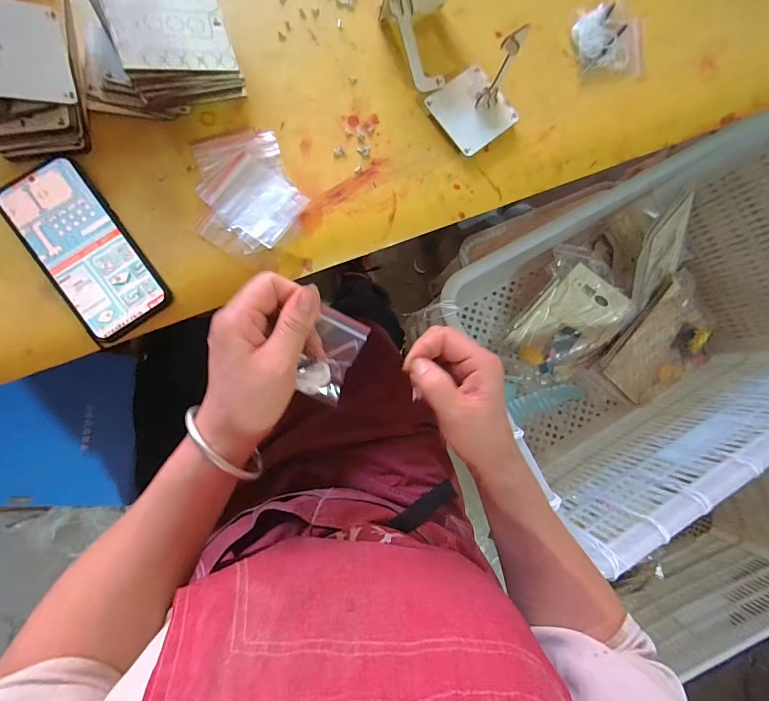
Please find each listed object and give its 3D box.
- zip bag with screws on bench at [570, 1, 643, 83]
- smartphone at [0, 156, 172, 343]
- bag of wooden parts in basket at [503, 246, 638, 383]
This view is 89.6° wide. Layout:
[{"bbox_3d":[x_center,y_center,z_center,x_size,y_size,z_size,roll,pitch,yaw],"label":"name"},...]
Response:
[{"bbox_3d":[0.246,-0.338,0.425,0.082,0.011,0.081,-13,88,-7],"label":"zip bag with screws on bench"},{"bbox_3d":[-0.270,-0.091,0.349,0.075,0.011,0.160,-35,92,-7],"label":"smartphone"},{"bbox_3d":[0.365,-0.061,0.761,0.181,0.047,0.246,25,107,3],"label":"bag of wooden parts in basket"}]

